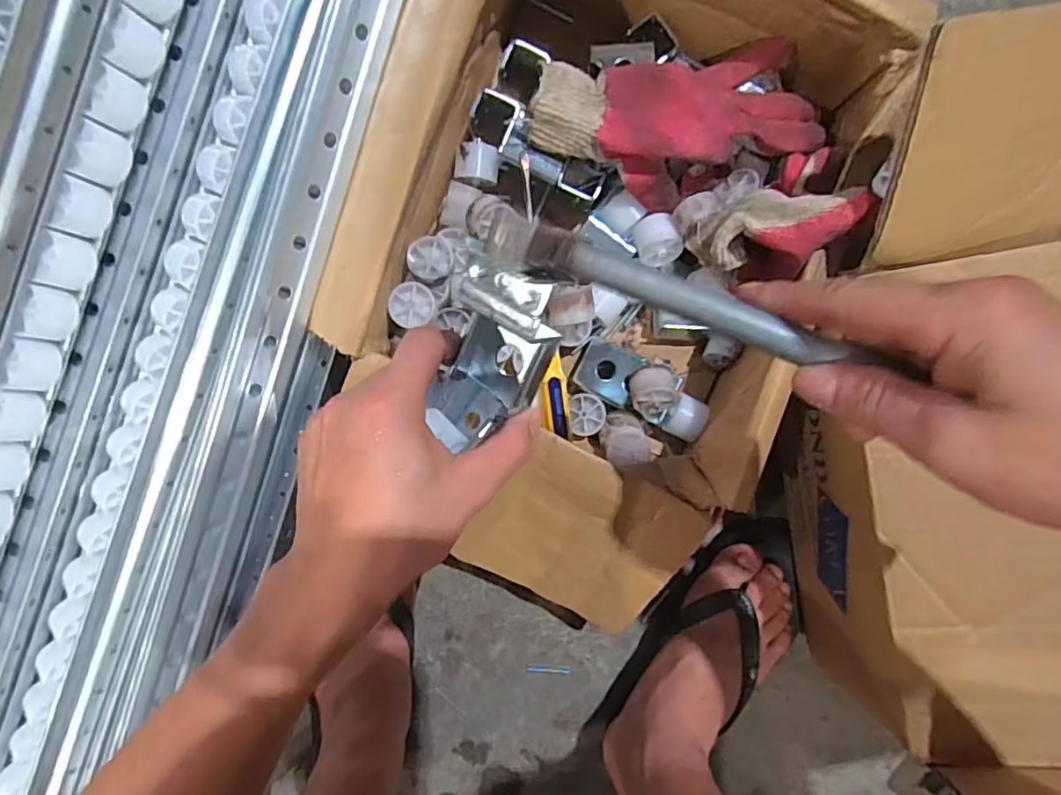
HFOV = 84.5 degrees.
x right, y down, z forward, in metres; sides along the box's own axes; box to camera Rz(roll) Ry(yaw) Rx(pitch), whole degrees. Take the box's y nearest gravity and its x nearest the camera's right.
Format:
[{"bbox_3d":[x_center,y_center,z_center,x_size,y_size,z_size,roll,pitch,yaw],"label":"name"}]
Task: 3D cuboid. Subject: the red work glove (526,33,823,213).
[{"bbox_3d":[0.106,-0.197,0.423,0.205,0.050,0.099,-7,95,-2],"label":"red work glove"}]

